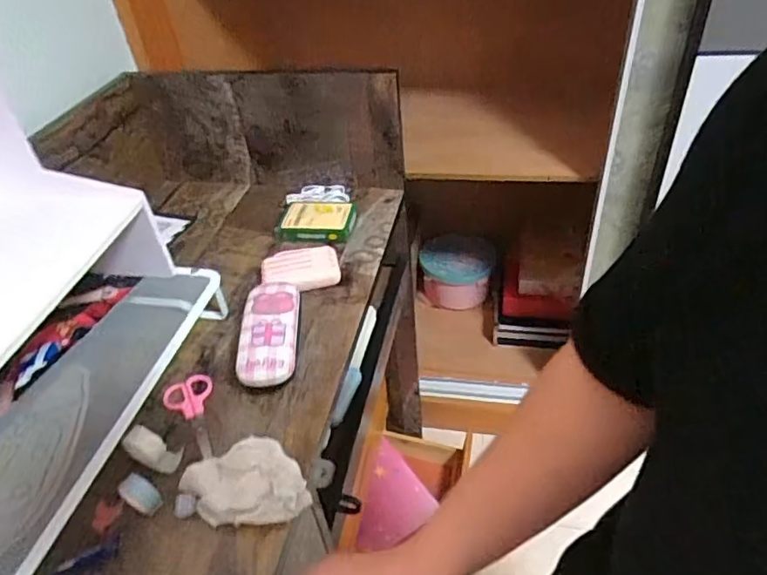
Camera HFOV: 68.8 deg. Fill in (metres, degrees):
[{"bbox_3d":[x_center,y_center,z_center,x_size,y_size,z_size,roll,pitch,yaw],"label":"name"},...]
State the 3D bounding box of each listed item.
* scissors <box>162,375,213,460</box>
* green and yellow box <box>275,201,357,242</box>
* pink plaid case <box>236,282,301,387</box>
[{"bbox_3d":[-0.192,0.132,0.589,0.050,0.010,0.104,-28,46,-24],"label":"scissors"},{"bbox_3d":[-0.102,-0.100,0.830,0.112,0.024,0.089,3,42,11],"label":"green and yellow box"},{"bbox_3d":[-0.128,0.052,0.645,0.064,0.039,0.151,-6,41,0],"label":"pink plaid case"}]

